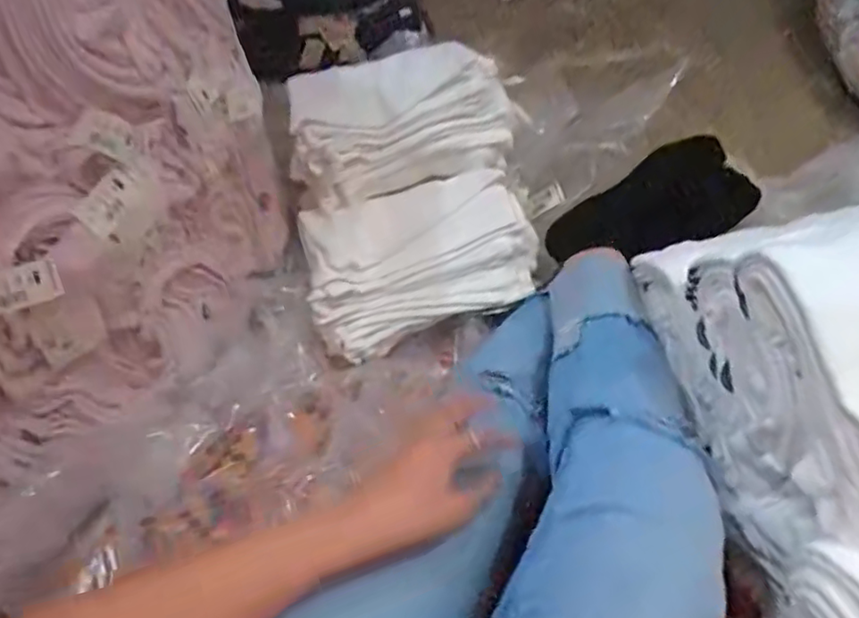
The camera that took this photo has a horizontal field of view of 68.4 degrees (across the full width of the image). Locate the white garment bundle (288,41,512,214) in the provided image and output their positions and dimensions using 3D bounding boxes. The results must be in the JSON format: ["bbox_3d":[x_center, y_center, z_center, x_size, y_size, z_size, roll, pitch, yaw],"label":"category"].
[{"bbox_3d":[-0.038,-0.229,0.760,0.252,0.114,0.157,-10,50,-5],"label":"white garment bundle"}]

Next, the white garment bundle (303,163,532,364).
[{"bbox_3d":[-0.017,-0.068,0.704,0.246,0.090,0.172,-18,51,-12],"label":"white garment bundle"}]

